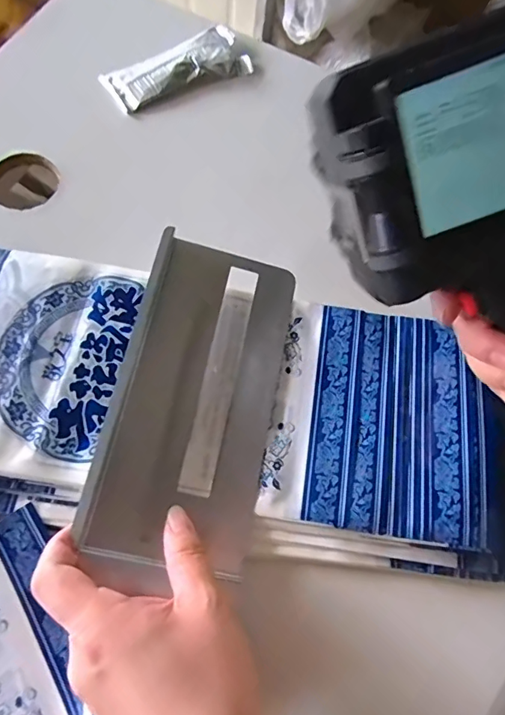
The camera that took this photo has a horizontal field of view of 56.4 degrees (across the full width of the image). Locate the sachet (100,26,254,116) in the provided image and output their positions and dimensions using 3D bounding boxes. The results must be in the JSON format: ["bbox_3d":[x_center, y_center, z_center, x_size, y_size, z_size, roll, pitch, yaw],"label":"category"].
[{"bbox_3d":[-0.069,-0.267,0.438,0.134,0.017,0.052,-30,74,-17],"label":"sachet"}]

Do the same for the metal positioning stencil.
[{"bbox_3d":[-0.036,0.031,0.310,0.099,0.045,0.223,11,67,3],"label":"metal positioning stencil"}]

